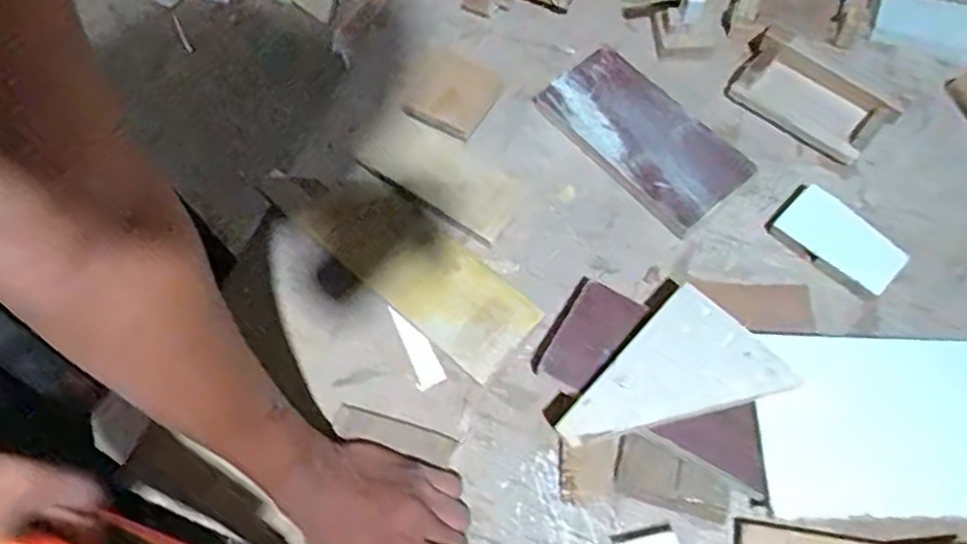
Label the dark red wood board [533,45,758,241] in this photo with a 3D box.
[{"bbox_3d":[0.143,-0.126,0.616,0.095,0.027,0.193,-35,67,-15],"label":"dark red wood board"}]

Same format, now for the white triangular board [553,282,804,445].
[{"bbox_3d":[0.141,0.089,0.489,0.150,0.012,0.101,-42,68,-18],"label":"white triangular board"}]

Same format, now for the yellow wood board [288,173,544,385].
[{"bbox_3d":[-0.063,-0.007,0.591,0.238,0.016,0.079,39,73,20],"label":"yellow wood board"}]

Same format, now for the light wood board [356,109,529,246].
[{"bbox_3d":[-0.040,-0.091,0.626,0.160,0.013,0.070,34,71,18],"label":"light wood board"}]

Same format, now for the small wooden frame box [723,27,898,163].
[{"bbox_3d":[0.292,-0.158,0.605,0.062,0.029,0.131,-41,68,-15],"label":"small wooden frame box"}]

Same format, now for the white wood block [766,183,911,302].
[{"bbox_3d":[0.291,-0.026,0.553,0.056,0.018,0.099,-37,68,-13],"label":"white wood block"}]

